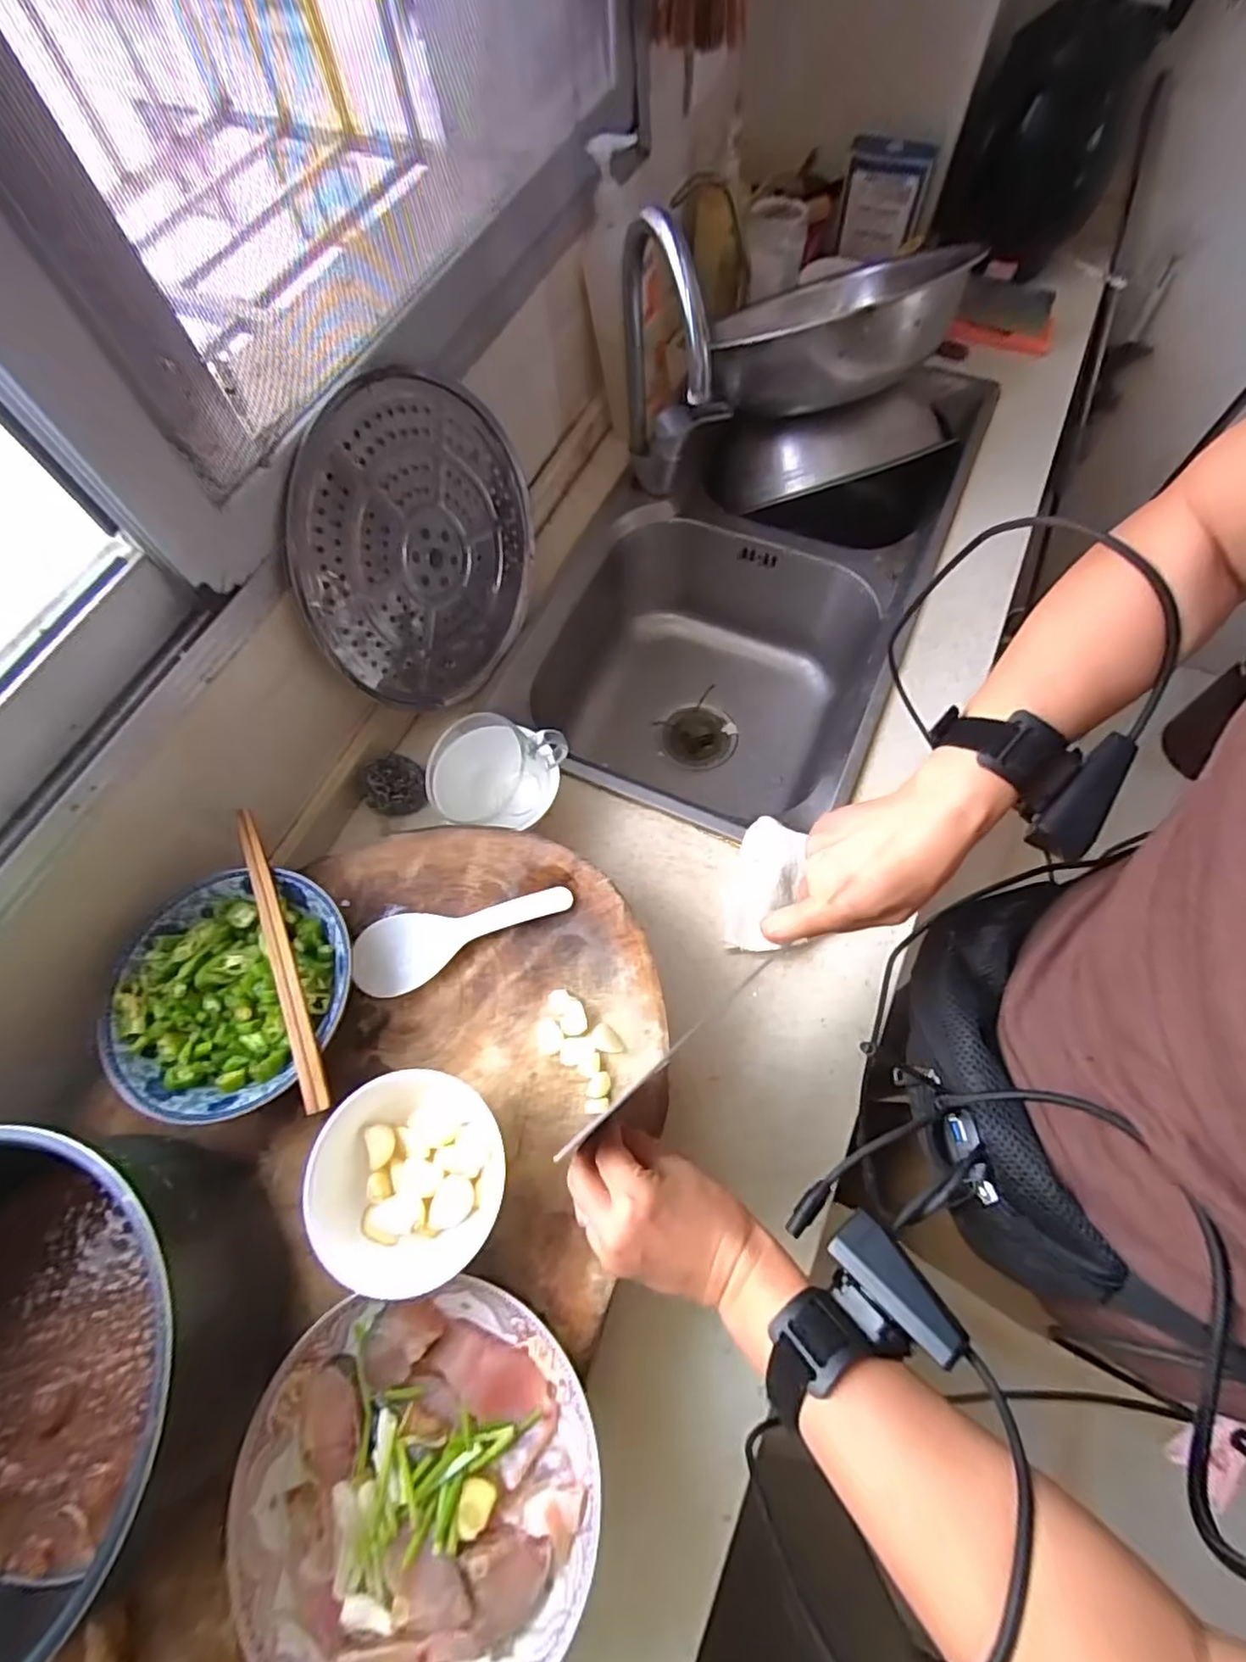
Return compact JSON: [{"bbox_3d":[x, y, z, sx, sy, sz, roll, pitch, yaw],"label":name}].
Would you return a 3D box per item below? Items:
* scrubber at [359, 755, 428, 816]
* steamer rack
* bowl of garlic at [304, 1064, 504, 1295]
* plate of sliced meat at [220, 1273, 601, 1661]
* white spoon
[{"bbox_3d":[-0.228,-0.046,0.639,0.059,0.034,0.051,-6,67,0],"label":"scrubber"},{"bbox_3d":[-0.184,-0.262,0.592,0.021,0.267,0.279,19,96,27],"label":"steamer rack"},{"bbox_3d":[-0.133,0.220,0.409,0.114,0.063,0.116,-1,67,2],"label":"bowl of garlic"},{"bbox_3d":[-0.119,0.373,0.358,0.204,0.036,0.190,-1,67,2],"label":"plate of sliced meat"},{"bbox_3d":[-0.122,0.084,0.496,0.168,0.015,0.060,-13,67,-3],"label":"white spoon"}]

